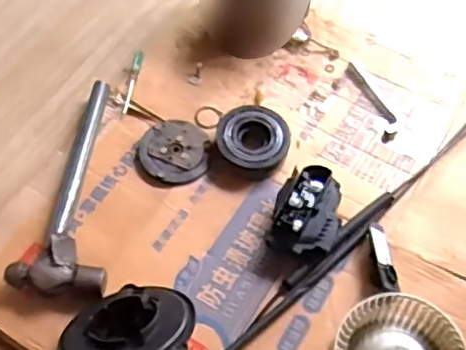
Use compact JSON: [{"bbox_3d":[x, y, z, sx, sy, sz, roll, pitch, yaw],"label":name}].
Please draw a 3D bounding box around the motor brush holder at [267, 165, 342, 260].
[{"bbox_3d":[0.098,0.053,0.818,0.082,0.065,0.111,14,60,6],"label":"motor brush holder"}]

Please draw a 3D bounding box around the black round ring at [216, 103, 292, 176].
[{"bbox_3d":[0.029,-0.049,0.893,0.098,0.040,0.106,-33,64,-21],"label":"black round ring"}]

